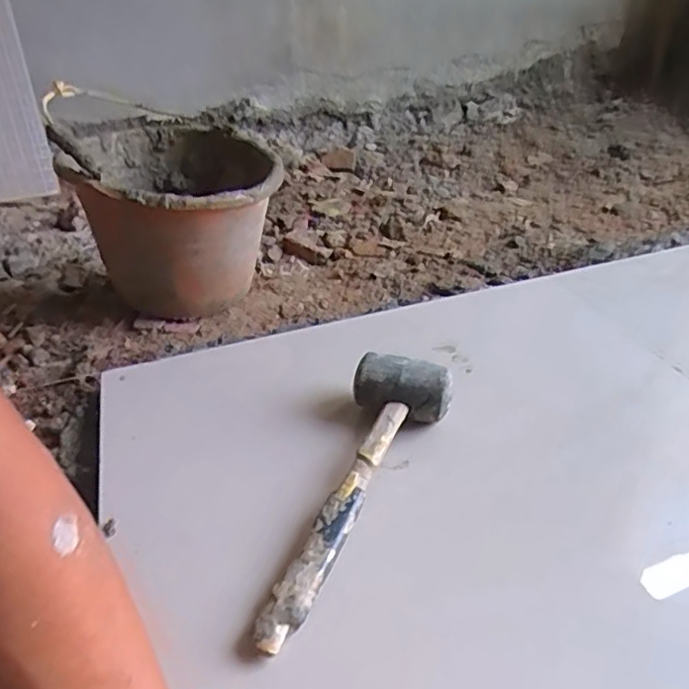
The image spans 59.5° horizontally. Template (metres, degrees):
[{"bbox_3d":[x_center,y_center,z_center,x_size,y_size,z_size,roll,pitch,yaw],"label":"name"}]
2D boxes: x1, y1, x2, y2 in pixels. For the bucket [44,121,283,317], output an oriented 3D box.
[{"bbox_3d":[-0.218,-0.164,0.823,0.245,0.230,0.262,-2,34,2],"label":"bucket"}]

